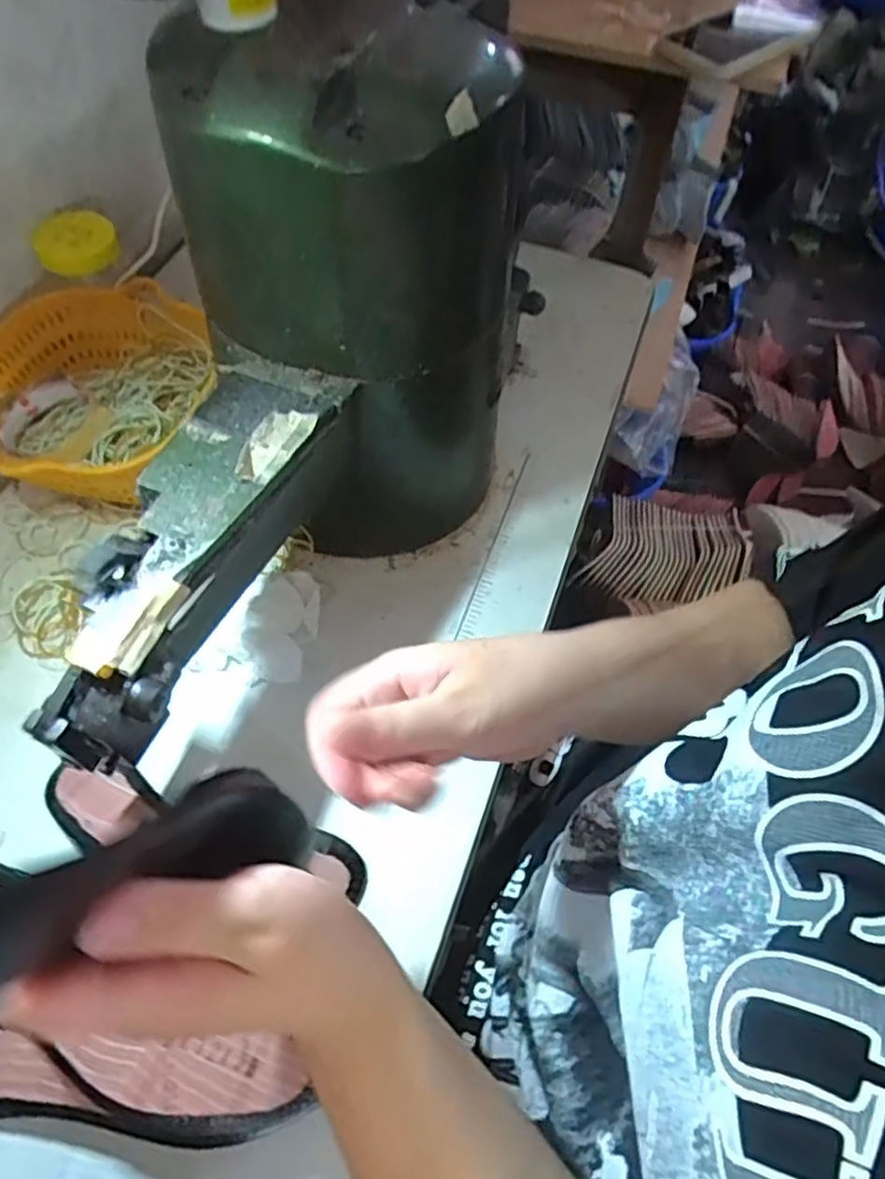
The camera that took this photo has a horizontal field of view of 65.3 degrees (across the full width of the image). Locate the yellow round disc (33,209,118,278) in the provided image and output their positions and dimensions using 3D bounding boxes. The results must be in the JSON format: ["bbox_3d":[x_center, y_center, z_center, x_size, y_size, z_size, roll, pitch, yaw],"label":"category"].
[{"bbox_3d":[-0.329,-0.312,0.620,0.070,0.014,0.055,-22,96,-24],"label":"yellow round disc"}]

